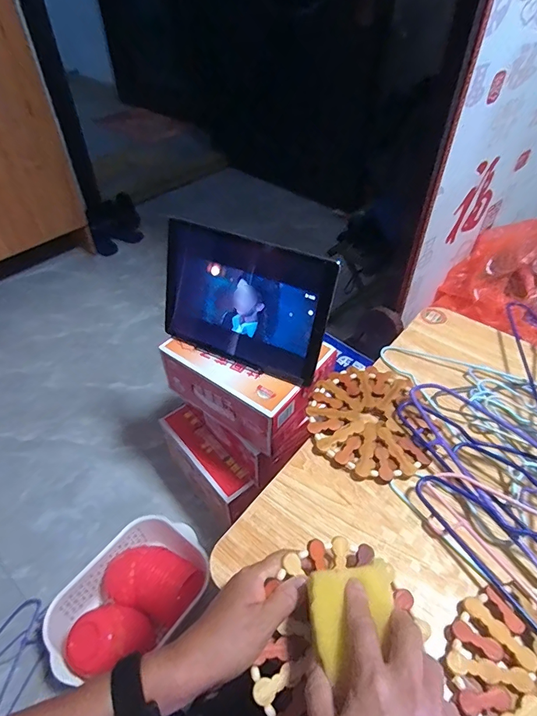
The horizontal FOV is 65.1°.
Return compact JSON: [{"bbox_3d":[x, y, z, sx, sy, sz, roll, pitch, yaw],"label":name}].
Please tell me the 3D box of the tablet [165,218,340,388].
[{"bbox_3d":[-0.049,-0.091,0.711,0.303,0.219,0.015,21,30,20],"label":"tablet"}]

